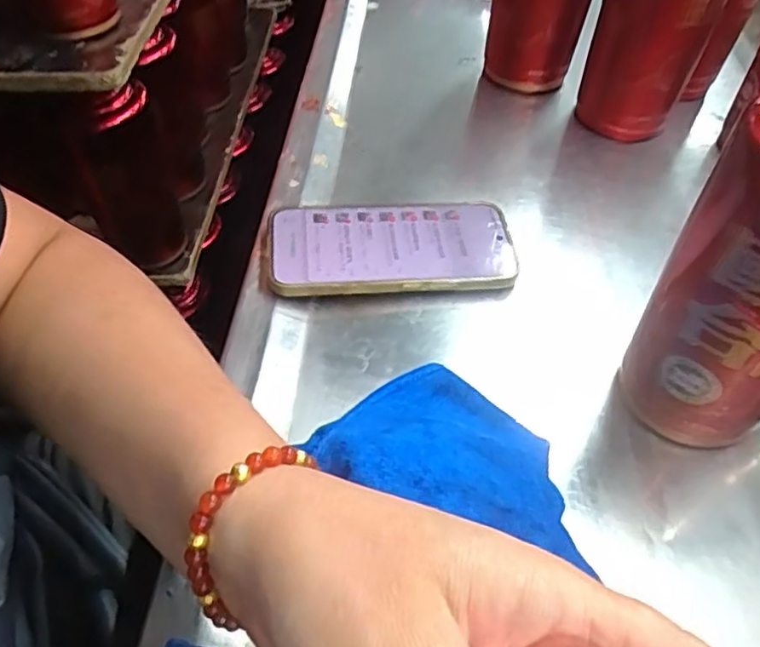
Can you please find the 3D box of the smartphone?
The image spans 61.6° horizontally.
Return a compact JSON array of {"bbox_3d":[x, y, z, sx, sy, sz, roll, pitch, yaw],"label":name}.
[{"bbox_3d":[0.007,-0.050,0.426,0.159,0.018,0.079,-3,50,-2],"label":"smartphone"}]

